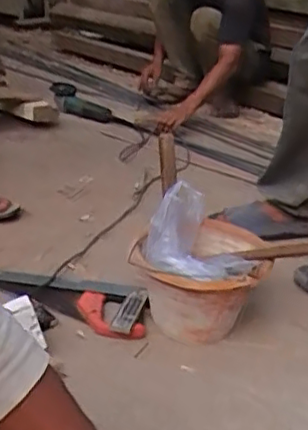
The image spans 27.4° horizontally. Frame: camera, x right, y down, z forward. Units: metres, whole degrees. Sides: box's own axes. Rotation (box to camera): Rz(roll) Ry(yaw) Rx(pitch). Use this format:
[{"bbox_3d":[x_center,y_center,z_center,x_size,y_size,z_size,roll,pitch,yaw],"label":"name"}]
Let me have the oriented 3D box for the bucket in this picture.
[{"bbox_3d":[0.094,0.129,1.186,0.230,0.168,0.247,4,25,-2],"label":"bucket"}]

